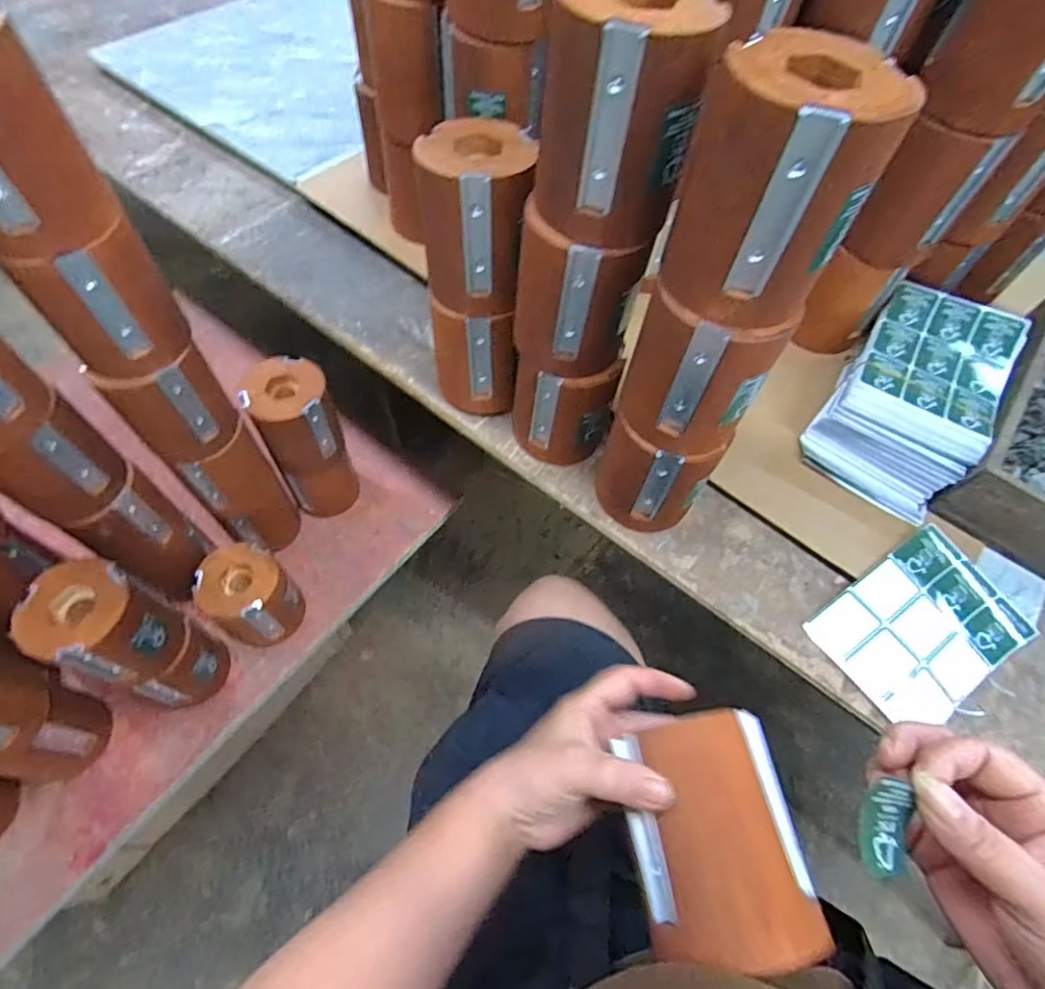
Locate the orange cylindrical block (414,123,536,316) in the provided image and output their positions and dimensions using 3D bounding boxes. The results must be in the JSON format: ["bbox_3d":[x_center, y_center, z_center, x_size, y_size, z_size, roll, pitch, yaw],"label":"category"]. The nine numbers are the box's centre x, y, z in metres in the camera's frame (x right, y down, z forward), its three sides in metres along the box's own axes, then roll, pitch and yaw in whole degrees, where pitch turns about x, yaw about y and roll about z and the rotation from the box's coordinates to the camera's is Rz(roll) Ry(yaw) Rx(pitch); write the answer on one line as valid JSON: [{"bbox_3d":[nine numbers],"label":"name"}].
[{"bbox_3d":[-0.030,-0.189,0.389,0.070,0.093,0.082,3,61,-2],"label":"orange cylindrical block"}]

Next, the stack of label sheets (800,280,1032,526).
[{"bbox_3d":[0.326,-0.083,0.477,0.107,0.073,0.178,34,64,14],"label":"stack of label sheets"}]

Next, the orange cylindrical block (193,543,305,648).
[{"bbox_3d":[-0.274,0.107,0.584,0.076,0.108,0.072,2,61,-3],"label":"orange cylindrical block"}]

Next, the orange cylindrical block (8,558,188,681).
[{"bbox_3d":[-0.339,0.107,0.470,0.075,0.099,0.073,2,61,-3],"label":"orange cylindrical block"}]

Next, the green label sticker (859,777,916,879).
[{"bbox_3d":[0.153,0.139,0.237,0.024,0.006,0.037,-1,88,-9],"label":"green label sticker"}]

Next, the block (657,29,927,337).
[{"bbox_3d":[0.115,-0.140,0.266,0.076,0.100,0.071,2,61,-3],"label":"block"}]

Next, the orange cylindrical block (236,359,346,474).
[{"bbox_3d":[-0.229,-0.075,0.585,0.076,0.108,0.069,-23,65,-15],"label":"orange cylindrical block"}]

